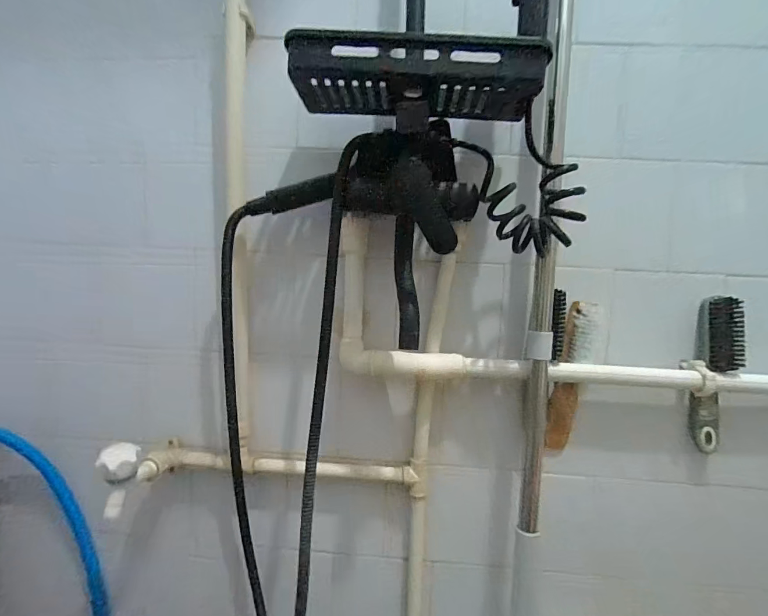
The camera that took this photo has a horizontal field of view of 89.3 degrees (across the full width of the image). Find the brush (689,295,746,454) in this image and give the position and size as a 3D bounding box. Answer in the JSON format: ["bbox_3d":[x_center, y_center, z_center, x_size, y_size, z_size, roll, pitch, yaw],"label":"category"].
[{"bbox_3d":[0.443,0.088,0.520,0.046,0.203,0.030,4,4,21],"label":"brush"}]

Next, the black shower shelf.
[{"bbox_3d":[0.033,-0.250,0.423,0.270,0.058,0.079,3,4,6],"label":"black shower shelf"}]

